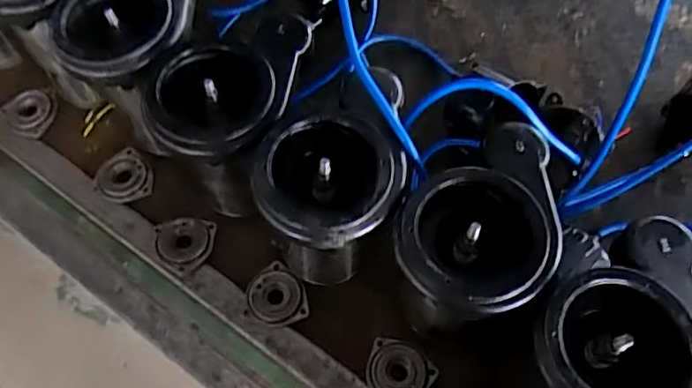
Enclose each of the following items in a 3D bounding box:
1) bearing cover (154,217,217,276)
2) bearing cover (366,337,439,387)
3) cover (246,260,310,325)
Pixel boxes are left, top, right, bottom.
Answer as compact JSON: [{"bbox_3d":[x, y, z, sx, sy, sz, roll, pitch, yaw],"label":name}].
[{"bbox_3d":[-0.177,0.055,0.617,0.060,0.012,0.063,7,64,5],"label":"bearing cover"},{"bbox_3d":[0.047,0.173,0.555,0.062,0.006,0.065,-39,69,-16],"label":"bearing cover"},{"bbox_3d":[-0.075,0.104,0.593,0.061,0.012,0.065,-15,64,-6],"label":"cover"}]

